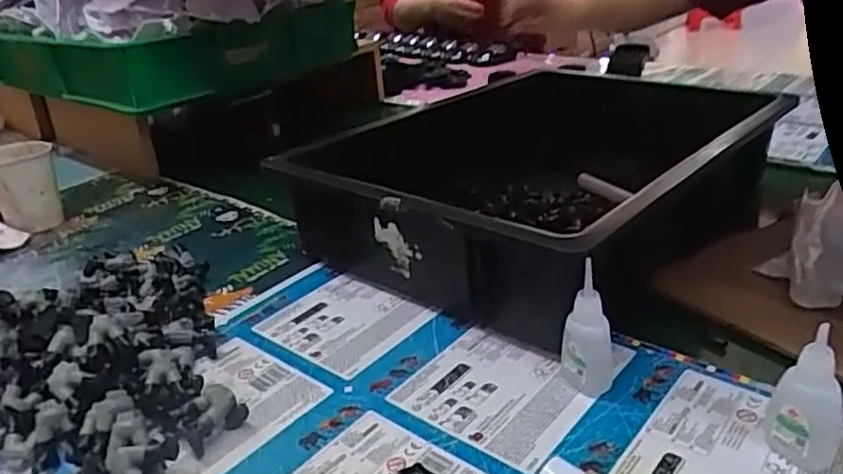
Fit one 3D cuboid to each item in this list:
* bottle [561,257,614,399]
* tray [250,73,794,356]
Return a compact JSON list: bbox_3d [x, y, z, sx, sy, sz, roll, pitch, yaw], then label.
[{"bbox_3d":[0.101,0.056,0.403,0.020,0.086,0.026,-14,27,-15],"label":"bottle"},{"bbox_3d":[0.113,-0.056,0.611,0.325,0.110,0.392,13,32,34],"label":"tray"}]

